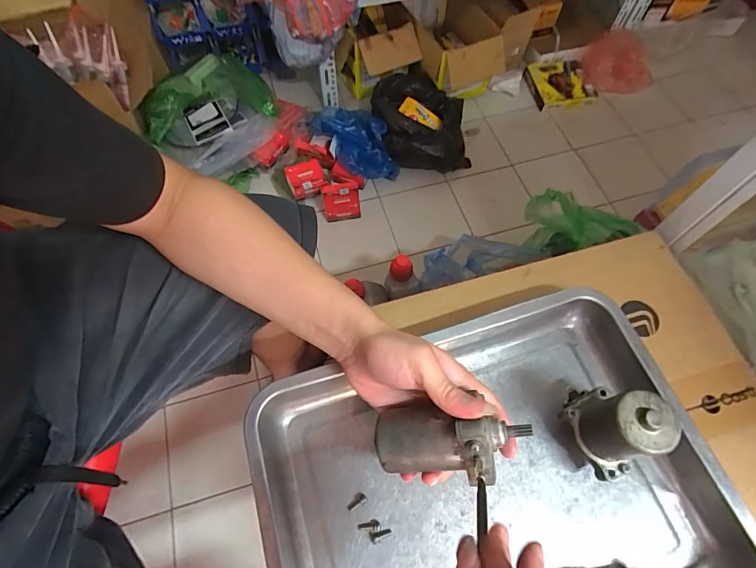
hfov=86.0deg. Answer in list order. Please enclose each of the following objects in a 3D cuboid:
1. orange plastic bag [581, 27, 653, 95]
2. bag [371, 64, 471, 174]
[{"bbox_3d":[0.759,-0.723,1.291,0.206,0.092,0.215,3,63,1],"label":"orange plastic bag"},{"bbox_3d":[0.119,-0.448,1.146,0.255,0.130,0.331,-8,64,-4],"label":"bag"}]

